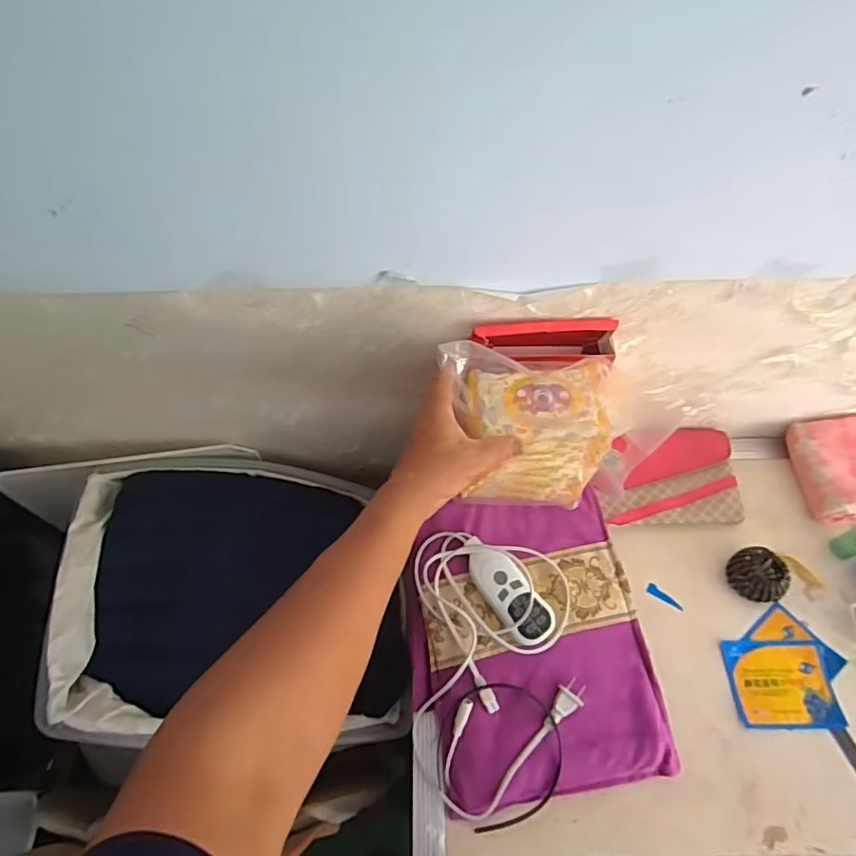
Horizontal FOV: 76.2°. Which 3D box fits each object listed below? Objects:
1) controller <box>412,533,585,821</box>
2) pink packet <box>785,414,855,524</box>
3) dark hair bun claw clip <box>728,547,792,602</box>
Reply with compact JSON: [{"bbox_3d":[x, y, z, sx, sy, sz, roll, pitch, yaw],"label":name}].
[{"bbox_3d":[0.068,0.244,0.573,0.168,0.044,0.260,-1,75,10],"label":"controller"},{"bbox_3d":[0.544,0.052,0.706,0.111,0.050,0.133,-3,58,0],"label":"pink packet"},{"bbox_3d":[0.392,0.174,0.648,0.052,0.033,0.062,-29,62,-16],"label":"dark hair bun claw clip"}]

